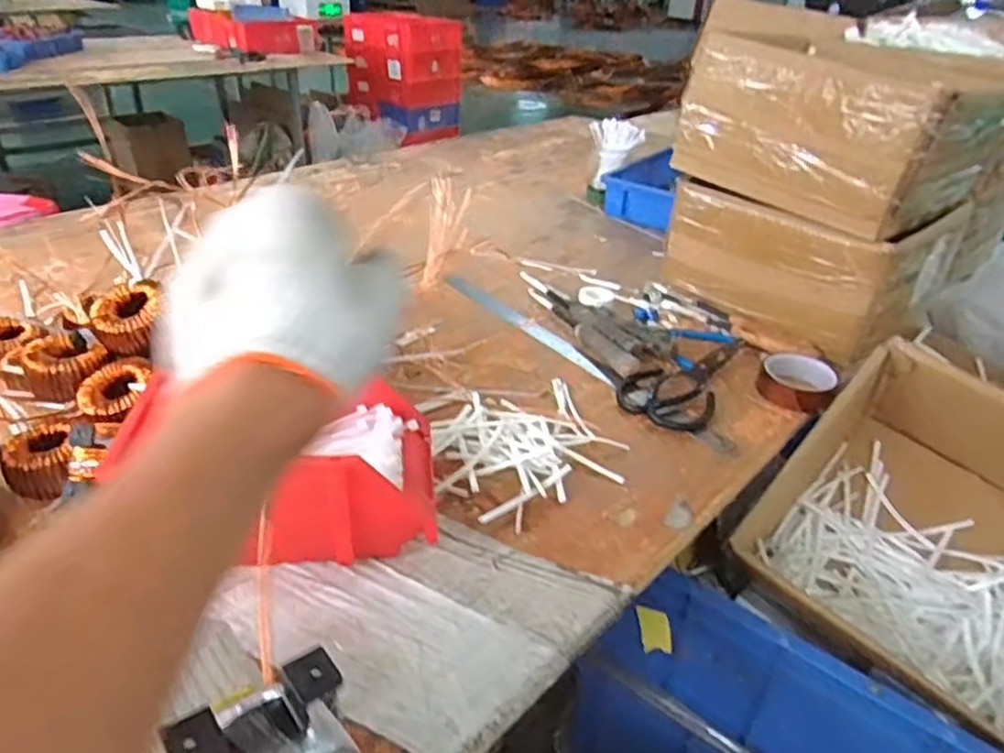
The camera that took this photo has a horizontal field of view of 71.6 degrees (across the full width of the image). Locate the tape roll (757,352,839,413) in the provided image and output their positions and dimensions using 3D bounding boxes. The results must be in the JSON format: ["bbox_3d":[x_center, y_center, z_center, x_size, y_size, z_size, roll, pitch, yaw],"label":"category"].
[{"bbox_3d":[0.358,0.004,0.844,0.085,0.030,0.086,2,31,-1],"label":"tape roll"}]

